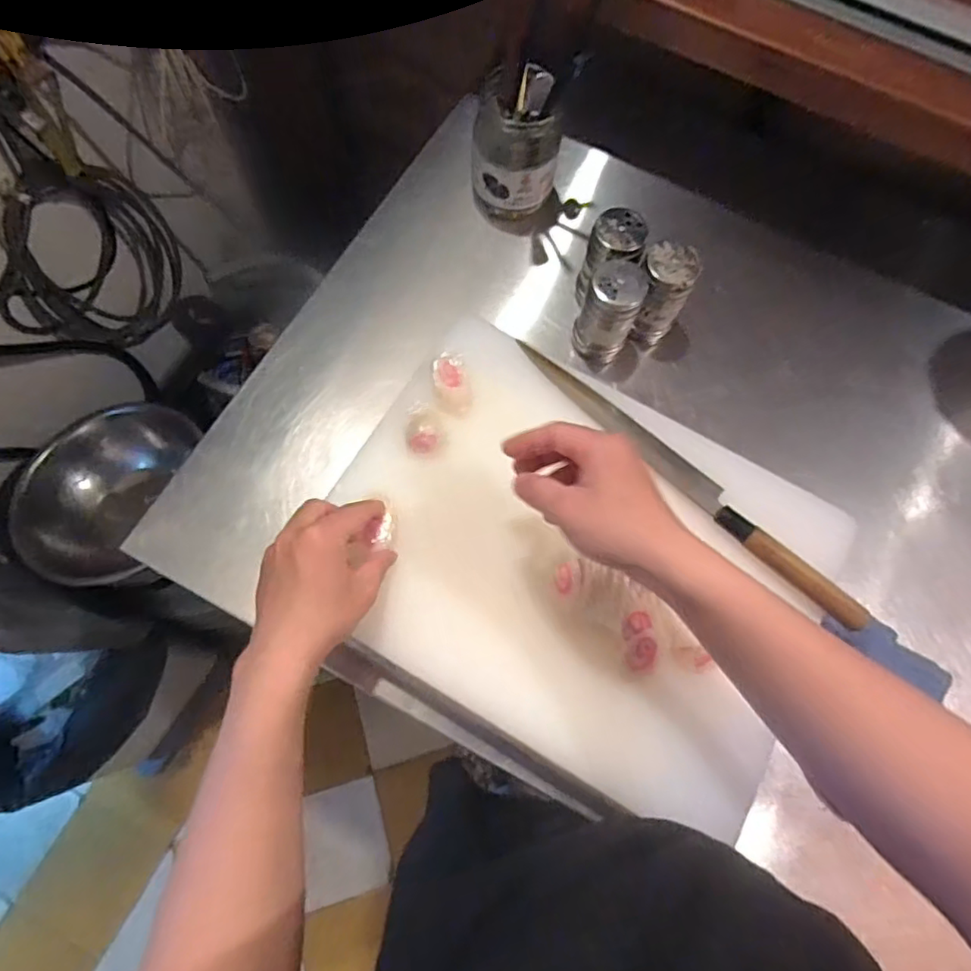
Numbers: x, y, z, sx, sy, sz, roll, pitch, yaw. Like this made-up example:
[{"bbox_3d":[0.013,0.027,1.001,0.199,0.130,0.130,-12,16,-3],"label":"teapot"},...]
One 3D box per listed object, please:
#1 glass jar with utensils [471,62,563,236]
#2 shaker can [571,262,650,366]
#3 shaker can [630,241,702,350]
[{"bbox_3d":[0.035,-0.332,0.598,0.090,0.125,0.090,1,73,-2],"label":"glass jar with utensils"},{"bbox_3d":[0.115,-0.159,0.555,0.047,0.095,0.046,1,73,-2],"label":"shaker can"},{"bbox_3d":[0.164,-0.180,0.570,0.043,0.103,0.046,1,73,-2],"label":"shaker can"}]

